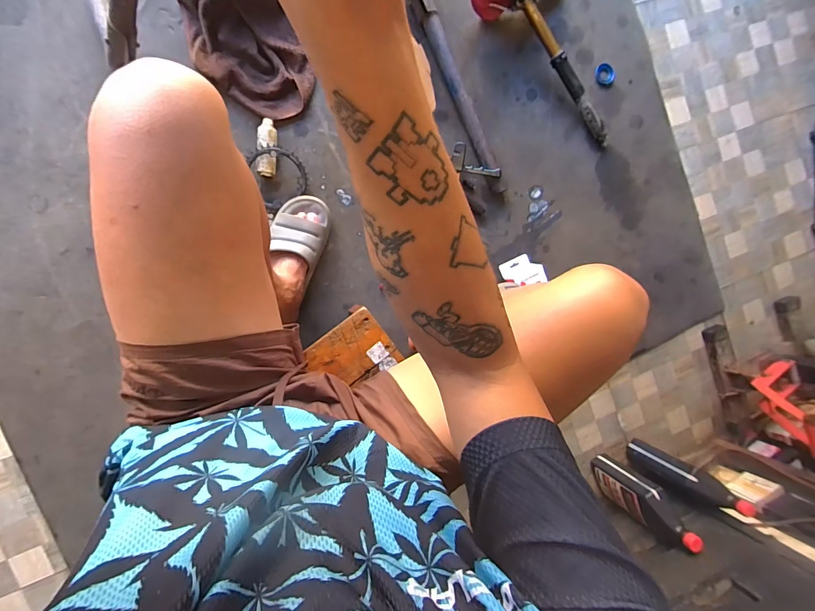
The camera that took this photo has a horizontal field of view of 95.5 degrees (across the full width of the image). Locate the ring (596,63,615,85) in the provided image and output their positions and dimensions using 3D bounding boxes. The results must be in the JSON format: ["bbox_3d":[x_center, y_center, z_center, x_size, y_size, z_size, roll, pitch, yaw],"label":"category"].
[{"bbox_3d":[0.519,-0.606,0.969,0.052,0.019,0.056,0,92,-9],"label":"ring"}]

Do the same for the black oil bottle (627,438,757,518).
[{"bbox_3d":[0.667,0.418,0.902,0.102,0.263,0.068,33,86,-8],"label":"black oil bottle"}]

